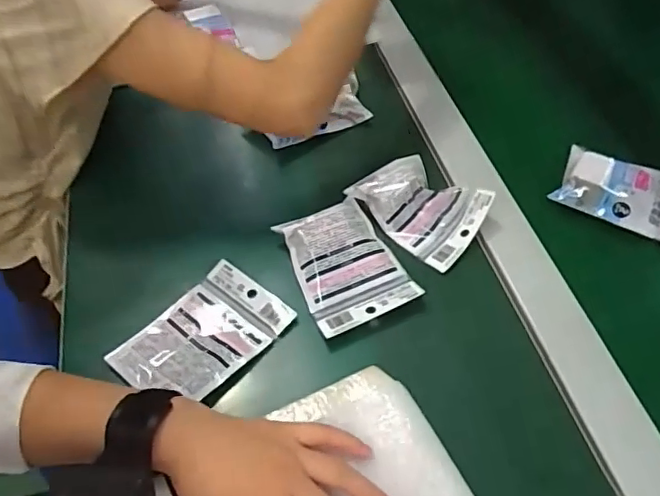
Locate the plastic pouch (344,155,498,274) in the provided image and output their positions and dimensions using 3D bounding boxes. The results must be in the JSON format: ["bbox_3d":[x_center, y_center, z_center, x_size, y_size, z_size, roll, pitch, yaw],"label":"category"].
[{"bbox_3d":[0.093,-0.047,0.570,0.086,0.033,0.120,-38,60,-24],"label":"plastic pouch"}]

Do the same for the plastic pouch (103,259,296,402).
[{"bbox_3d":[-0.113,0.077,0.501,0.097,0.013,0.135,35,61,25],"label":"plastic pouch"}]

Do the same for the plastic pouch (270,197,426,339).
[{"bbox_3d":[0.013,0.012,0.530,0.095,0.023,0.123,-22,55,-15],"label":"plastic pouch"}]

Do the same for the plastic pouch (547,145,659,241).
[{"bbox_3d":[0.309,-0.056,0.590,0.132,0.029,0.087,21,56,17],"label":"plastic pouch"}]

